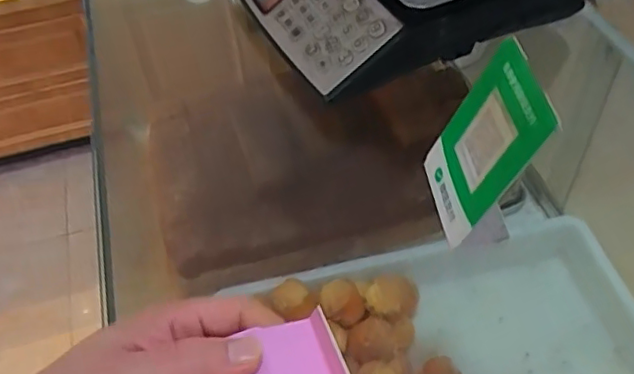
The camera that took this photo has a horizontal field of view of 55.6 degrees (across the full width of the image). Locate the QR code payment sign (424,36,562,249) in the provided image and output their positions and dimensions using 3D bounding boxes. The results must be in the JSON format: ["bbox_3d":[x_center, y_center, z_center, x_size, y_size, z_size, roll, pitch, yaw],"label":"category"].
[{"bbox_3d":[0.142,-0.036,0.520,0.008,0.161,0.106,8,47,-17],"label":"QR code payment sign"}]

